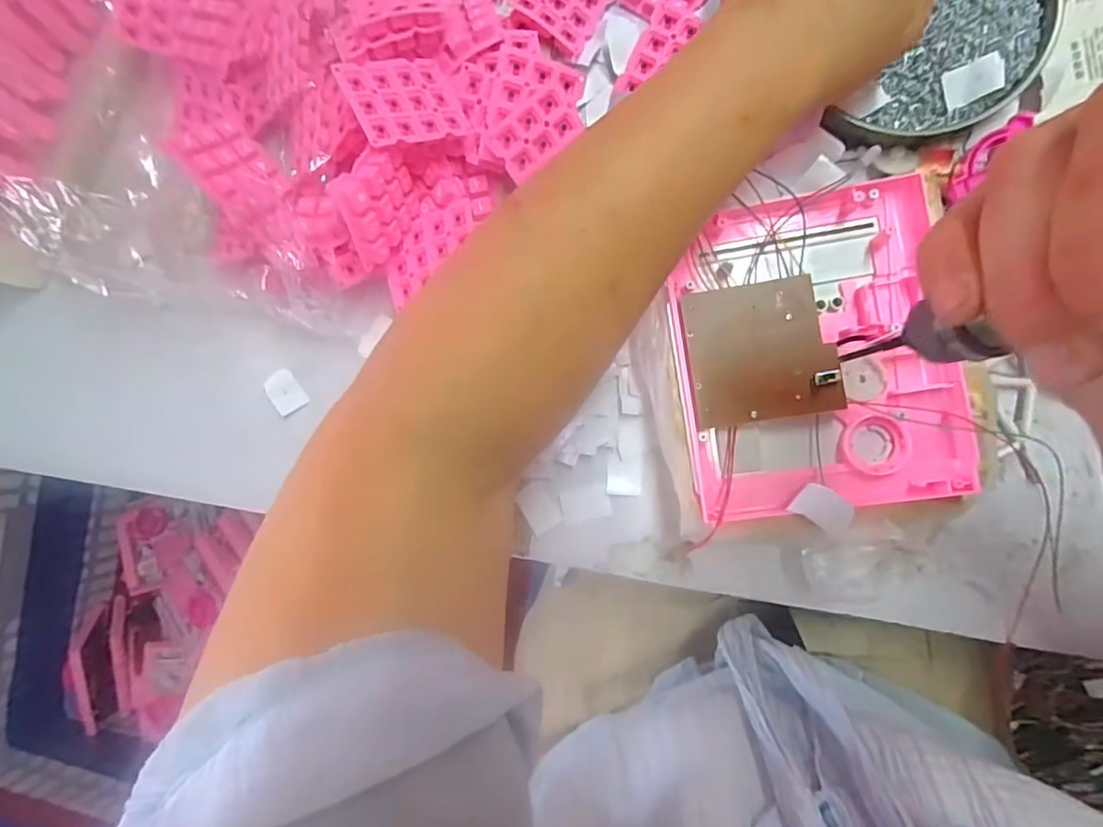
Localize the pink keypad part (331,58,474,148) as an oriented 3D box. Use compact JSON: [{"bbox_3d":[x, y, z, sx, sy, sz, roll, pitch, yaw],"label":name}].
[{"bbox_3d":[-0.078,-0.168,0.293,0.060,0.005,0.049,-25,87,-28],"label":"pink keypad part"}]

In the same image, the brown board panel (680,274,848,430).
[{"bbox_3d":[0.109,-0.032,0.285,0.070,0.006,0.071,-8,88,9],"label":"brown board panel"}]

